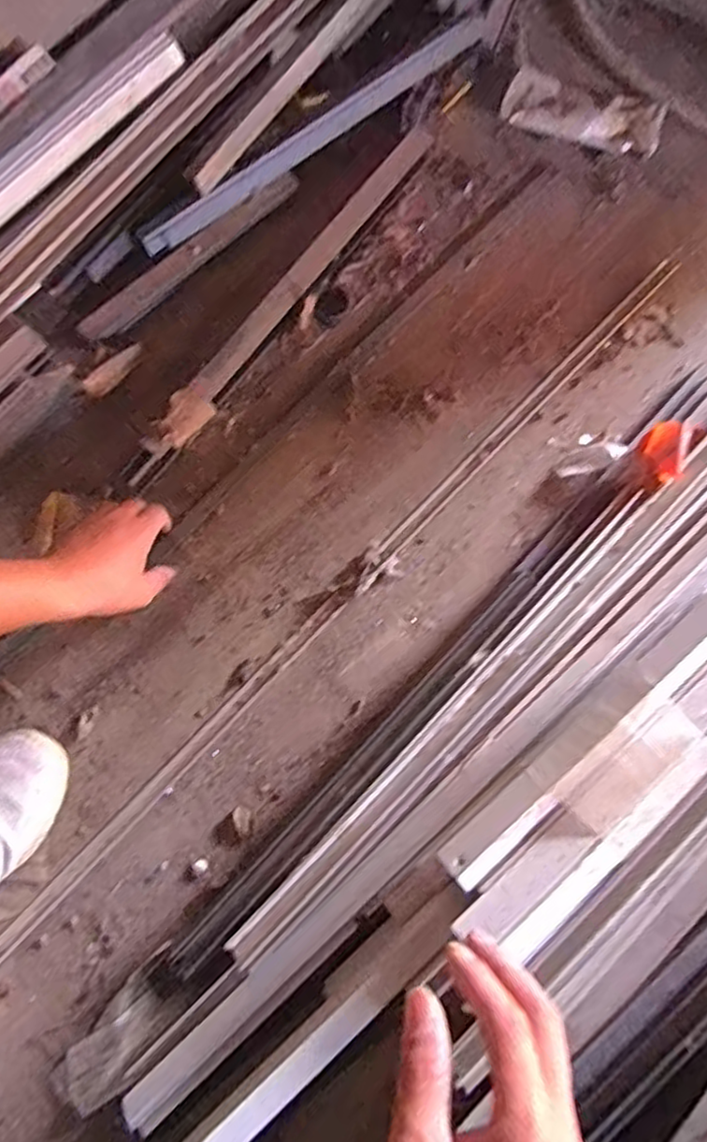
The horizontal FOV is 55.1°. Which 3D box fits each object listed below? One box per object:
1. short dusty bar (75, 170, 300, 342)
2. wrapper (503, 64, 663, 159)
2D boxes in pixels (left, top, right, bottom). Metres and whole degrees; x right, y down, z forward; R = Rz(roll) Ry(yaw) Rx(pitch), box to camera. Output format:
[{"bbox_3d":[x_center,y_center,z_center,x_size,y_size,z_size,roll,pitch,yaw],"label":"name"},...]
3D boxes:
[{"bbox_3d":[-0.174,-0.340,0.730,0.283,0.013,0.028,-41,80,-9],"label":"short dusty bar"},{"bbox_3d":[0.273,-0.544,0.805,0.188,0.027,0.072,11,77,2],"label":"wrapper"}]

